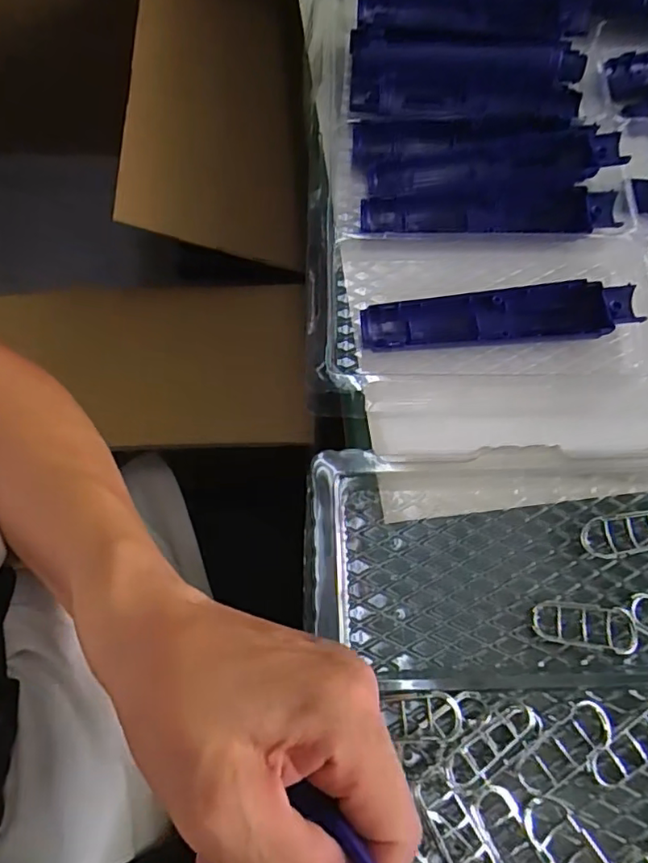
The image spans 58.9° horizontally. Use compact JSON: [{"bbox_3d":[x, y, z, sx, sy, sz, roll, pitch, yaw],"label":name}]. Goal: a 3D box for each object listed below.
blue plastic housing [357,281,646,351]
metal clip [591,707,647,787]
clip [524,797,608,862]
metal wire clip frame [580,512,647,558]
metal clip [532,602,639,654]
[{"bbox_3d":[0.107,-0.070,0.356,0.166,0.015,0.037,-1,69,1],"label":"blue plastic housing"},{"bbox_3d":[0.152,0.152,0.278,0.052,0.008,0.020,-32,72,-11],"label":"metal clip"},{"bbox_3d":[0.113,0.193,0.259,0.023,0.010,0.053,-35,72,-12],"label":"clip"},{"bbox_3d":[0.167,0.056,0.313,0.052,0.009,0.022,-6,69,-1],"label":"metal wire clip frame"},{"bbox_3d":[0.134,0.101,0.296,0.051,0.010,0.022,5,69,3],"label":"metal clip"}]

